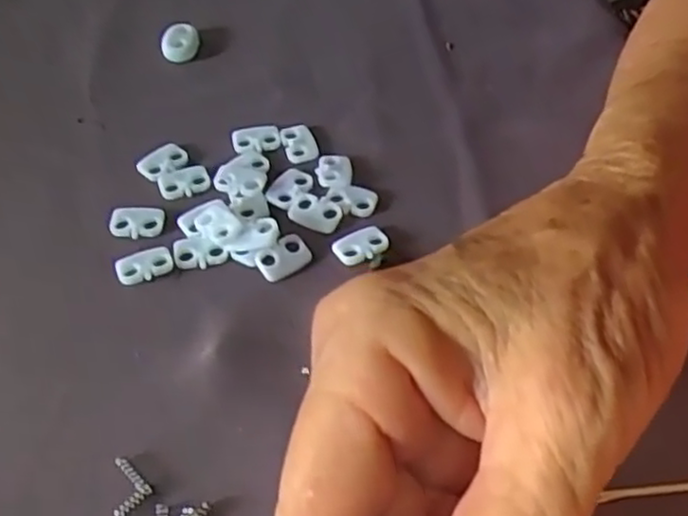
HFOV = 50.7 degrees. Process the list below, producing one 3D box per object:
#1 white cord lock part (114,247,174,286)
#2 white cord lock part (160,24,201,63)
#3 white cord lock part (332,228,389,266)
[{"bbox_3d":[-0.067,0.003,0.245,0.018,0.004,0.011,-18,53,-13],"label":"white cord lock part"},{"bbox_3d":[-0.071,-0.093,0.316,0.016,0.010,0.016,-10,52,-10],"label":"white cord lock part"},{"bbox_3d":[0.006,-0.005,0.251,0.018,0.004,0.012,-21,54,-15],"label":"white cord lock part"}]

